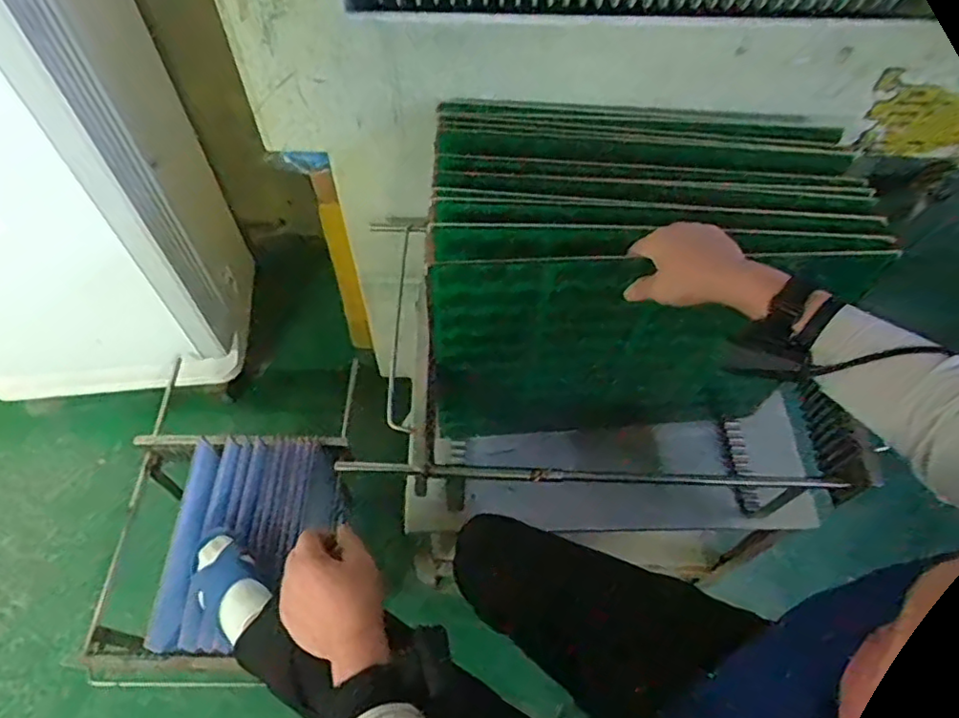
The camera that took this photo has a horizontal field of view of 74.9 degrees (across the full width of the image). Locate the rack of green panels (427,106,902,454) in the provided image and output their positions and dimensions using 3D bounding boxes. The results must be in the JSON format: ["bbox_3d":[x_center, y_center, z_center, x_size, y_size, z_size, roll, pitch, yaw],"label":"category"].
[{"bbox_3d":[0.196,-0.108,0.870,0.494,0.364,0.296,0,58,0],"label":"rack of green panels"}]

